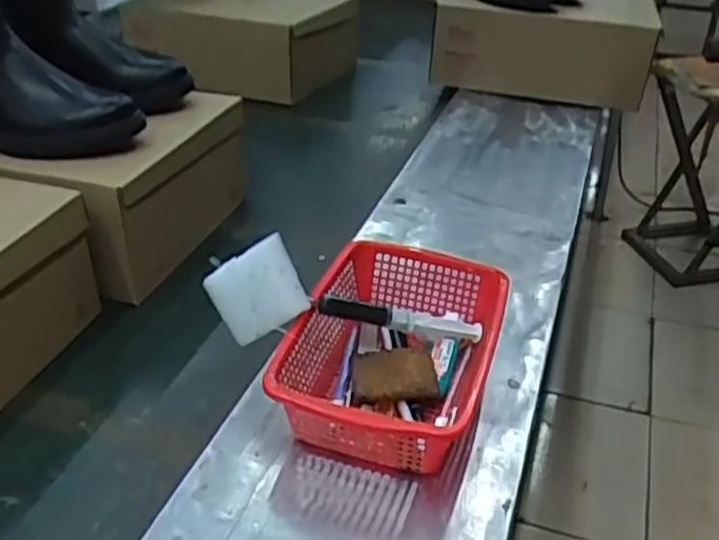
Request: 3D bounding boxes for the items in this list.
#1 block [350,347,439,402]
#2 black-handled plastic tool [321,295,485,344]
[{"bbox_3d":[0.026,0.081,0.596,0.066,0.023,0.044,0,28,-5],"label":"block"},{"bbox_3d":[0.035,0.039,0.628,0.148,0.022,0.022,11,26,-22],"label":"black-handled plastic tool"}]

